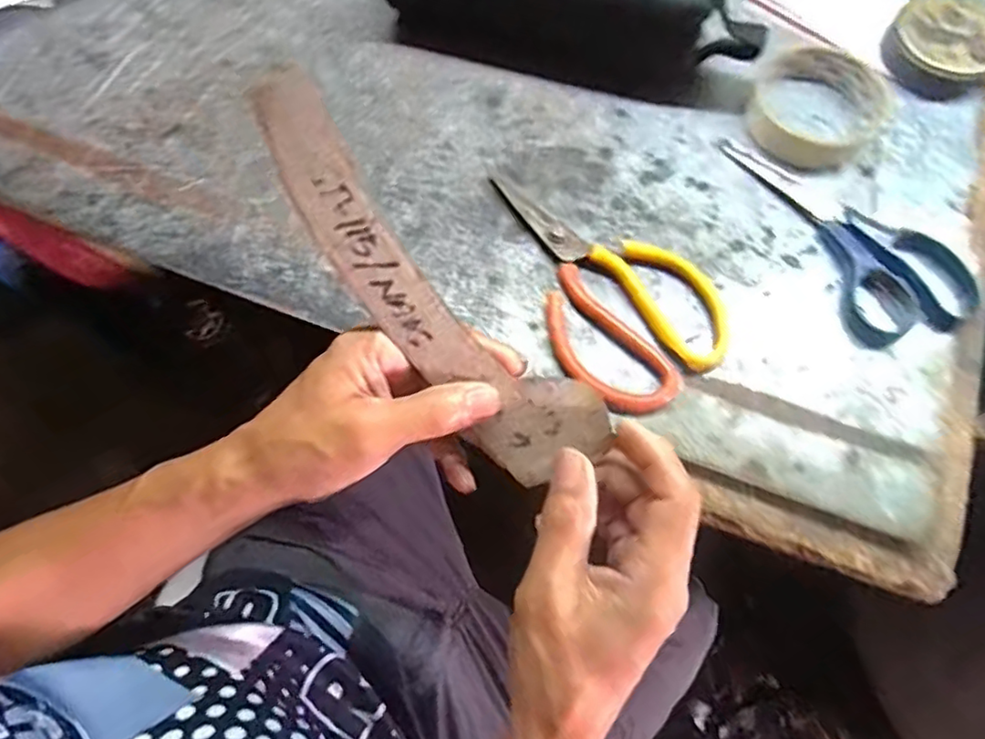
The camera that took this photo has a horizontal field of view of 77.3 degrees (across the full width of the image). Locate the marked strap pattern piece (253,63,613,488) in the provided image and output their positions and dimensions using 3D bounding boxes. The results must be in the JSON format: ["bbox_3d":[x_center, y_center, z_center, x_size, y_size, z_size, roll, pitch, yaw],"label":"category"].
[{"bbox_3d":[-0.031,-0.028,0.273,0.058,0.005,0.205,-39,104,22],"label":"marked strap pattern piece"}]

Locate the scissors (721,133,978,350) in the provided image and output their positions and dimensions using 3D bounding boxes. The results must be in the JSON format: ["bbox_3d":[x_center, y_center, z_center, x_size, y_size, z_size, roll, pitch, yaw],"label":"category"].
[{"bbox_3d":[0.220,-0.092,0.383,0.074,0.016,0.168,-26,76,-5],"label":"scissors"}]

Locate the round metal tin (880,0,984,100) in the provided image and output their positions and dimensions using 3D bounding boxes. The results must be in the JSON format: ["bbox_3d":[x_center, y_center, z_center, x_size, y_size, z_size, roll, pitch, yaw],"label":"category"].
[{"bbox_3d":[0.313,-0.226,0.424,0.073,0.024,0.067,0,75,2],"label":"round metal tin"}]

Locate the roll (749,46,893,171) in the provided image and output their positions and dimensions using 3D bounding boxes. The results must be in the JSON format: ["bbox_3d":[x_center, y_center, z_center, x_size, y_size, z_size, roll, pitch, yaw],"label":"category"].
[{"bbox_3d":[0.222,-0.178,0.412,0.098,0.017,0.080,-38,77,-8],"label":"roll"}]

